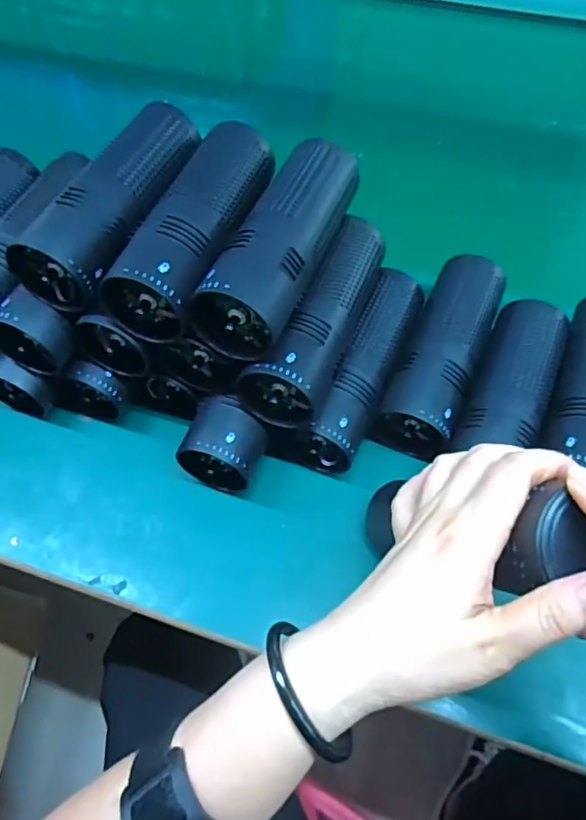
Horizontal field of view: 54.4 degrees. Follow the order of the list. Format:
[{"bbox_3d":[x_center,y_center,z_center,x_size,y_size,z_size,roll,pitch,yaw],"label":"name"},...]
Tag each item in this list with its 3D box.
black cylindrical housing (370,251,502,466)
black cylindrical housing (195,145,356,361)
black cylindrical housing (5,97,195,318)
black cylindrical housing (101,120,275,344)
[{"bbox_3d":[0.113,-0.047,0.429,0.059,0.049,0.174,21,62,14],"label":"black cylindrical housing"},{"bbox_3d":[-0.005,-0.111,0.365,0.053,0.044,0.168,18,62,12],"label":"black cylindrical housing"},{"bbox_3d":[-0.113,-0.142,0.387,0.059,0.049,0.167,22,63,14],"label":"black cylindrical housing"},{"bbox_3d":[-0.058,-0.125,0.375,0.057,0.048,0.165,20,62,14],"label":"black cylindrical housing"}]

